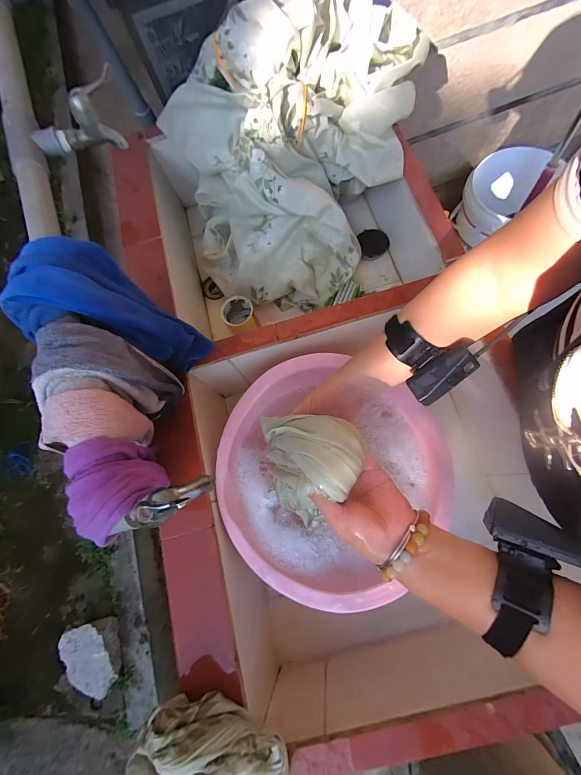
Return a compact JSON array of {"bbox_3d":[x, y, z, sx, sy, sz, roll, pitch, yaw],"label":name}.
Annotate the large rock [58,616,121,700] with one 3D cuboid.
[{"bbox_3d":[-0.693,0.931,1.093,0.176,0.092,0.220,-16,73,2],"label":"large rock"}]

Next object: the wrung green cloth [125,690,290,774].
[{"bbox_3d":[-0.090,0.410,0.352,0.170,0.053,0.085,10,75,9],"label":"wrung green cloth"}]

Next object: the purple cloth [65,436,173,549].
[{"bbox_3d":[-0.175,0.106,0.340,0.063,0.107,0.087,-40,74,-5],"label":"purple cloth"}]

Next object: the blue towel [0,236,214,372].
[{"bbox_3d":[-0.224,-0.093,0.438,0.085,0.257,0.103,-24,70,18],"label":"blue towel"}]

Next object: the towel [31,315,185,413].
[{"bbox_3d":[-0.214,-0.011,0.390,0.086,0.168,0.082,-3,74,6],"label":"towel"}]

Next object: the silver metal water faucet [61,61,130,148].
[{"bbox_3d":[-0.247,-0.336,0.398,0.082,0.075,0.021,-34,73,-4],"label":"silver metal water faucet"}]

